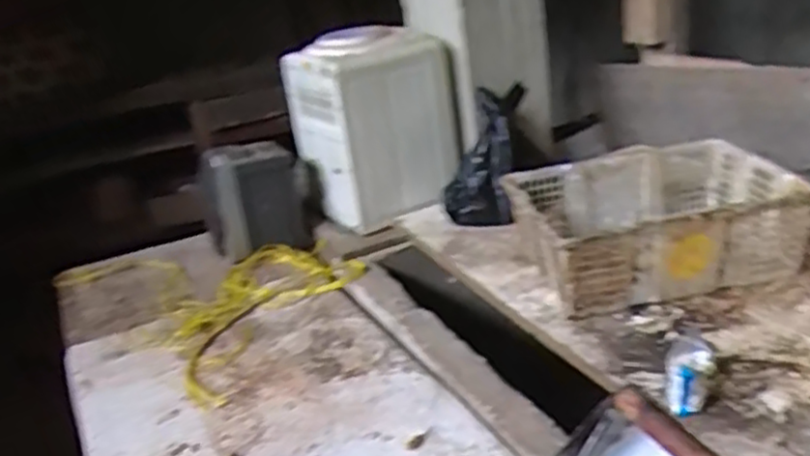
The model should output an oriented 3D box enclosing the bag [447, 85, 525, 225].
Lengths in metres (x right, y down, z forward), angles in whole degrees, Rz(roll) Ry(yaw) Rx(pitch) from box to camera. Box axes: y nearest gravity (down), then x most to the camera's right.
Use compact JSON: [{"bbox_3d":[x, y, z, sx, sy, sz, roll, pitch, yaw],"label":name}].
[{"bbox_3d":[0.190,-0.171,1.685,0.110,0.331,0.154,14,1,-43],"label":"bag"}]

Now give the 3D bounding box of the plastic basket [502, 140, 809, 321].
[{"bbox_3d":[0.461,-0.005,1.374,0.457,0.183,0.350,-10,23,-2],"label":"plastic basket"}]

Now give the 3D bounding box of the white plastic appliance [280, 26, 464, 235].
[{"bbox_3d":[-0.088,-0.269,1.889,0.356,0.441,0.372,-17,24,-18],"label":"white plastic appliance"}]

